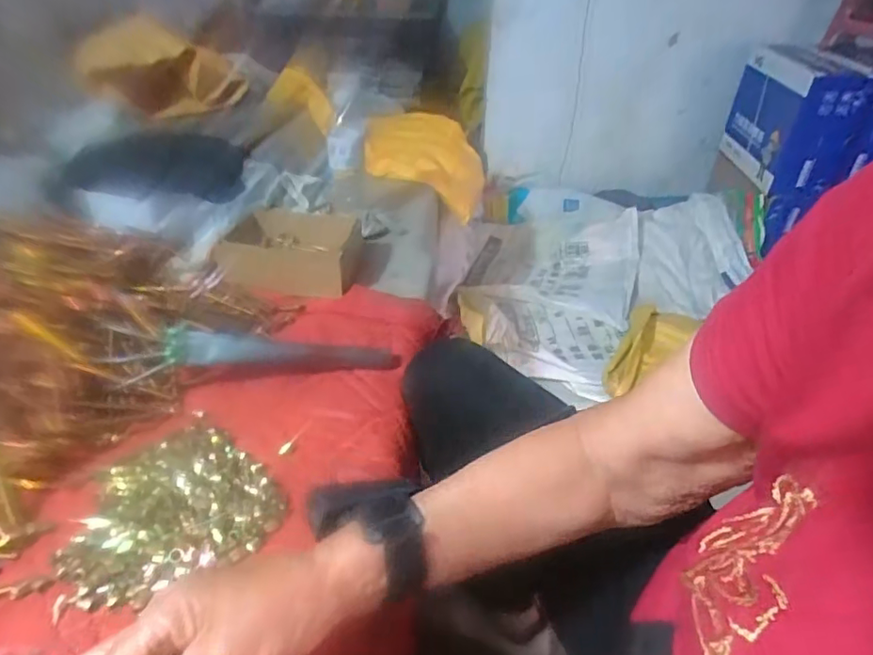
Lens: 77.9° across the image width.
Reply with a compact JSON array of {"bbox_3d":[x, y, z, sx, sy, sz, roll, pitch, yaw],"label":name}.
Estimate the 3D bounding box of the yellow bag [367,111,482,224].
[{"bbox_3d":[-0.022,-0.390,1.286,0.277,0.163,0.327,4,34,4],"label":"yellow bag"}]

